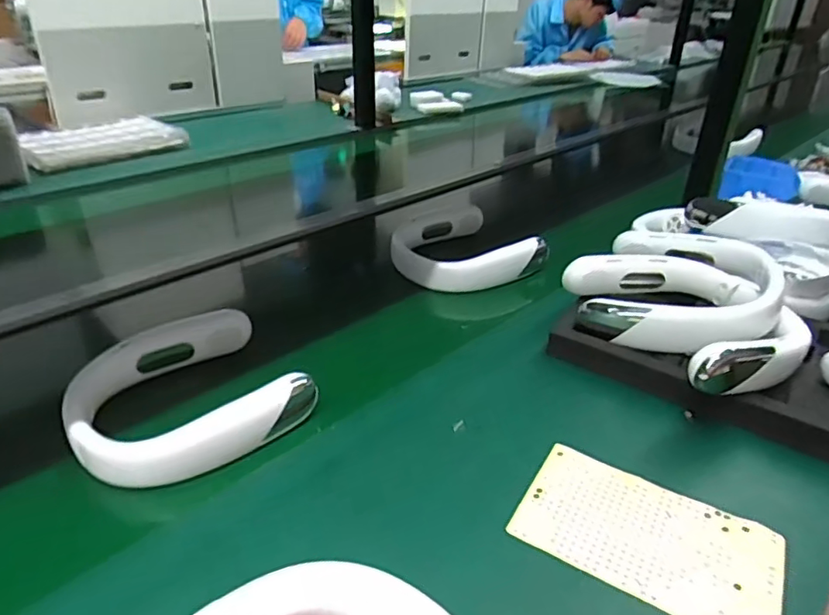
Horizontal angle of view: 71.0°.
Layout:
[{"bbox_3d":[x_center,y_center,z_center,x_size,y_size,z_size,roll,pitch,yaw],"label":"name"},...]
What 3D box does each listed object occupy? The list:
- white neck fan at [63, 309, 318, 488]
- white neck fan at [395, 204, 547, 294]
[{"bbox_3d":[-0.220,0.081,0.555,0.200,0.044,0.192,-24,41,-35],"label":"white neck fan"},{"bbox_3d":[0.070,-0.094,0.861,0.201,0.057,0.201,-15,37,-26],"label":"white neck fan"}]

